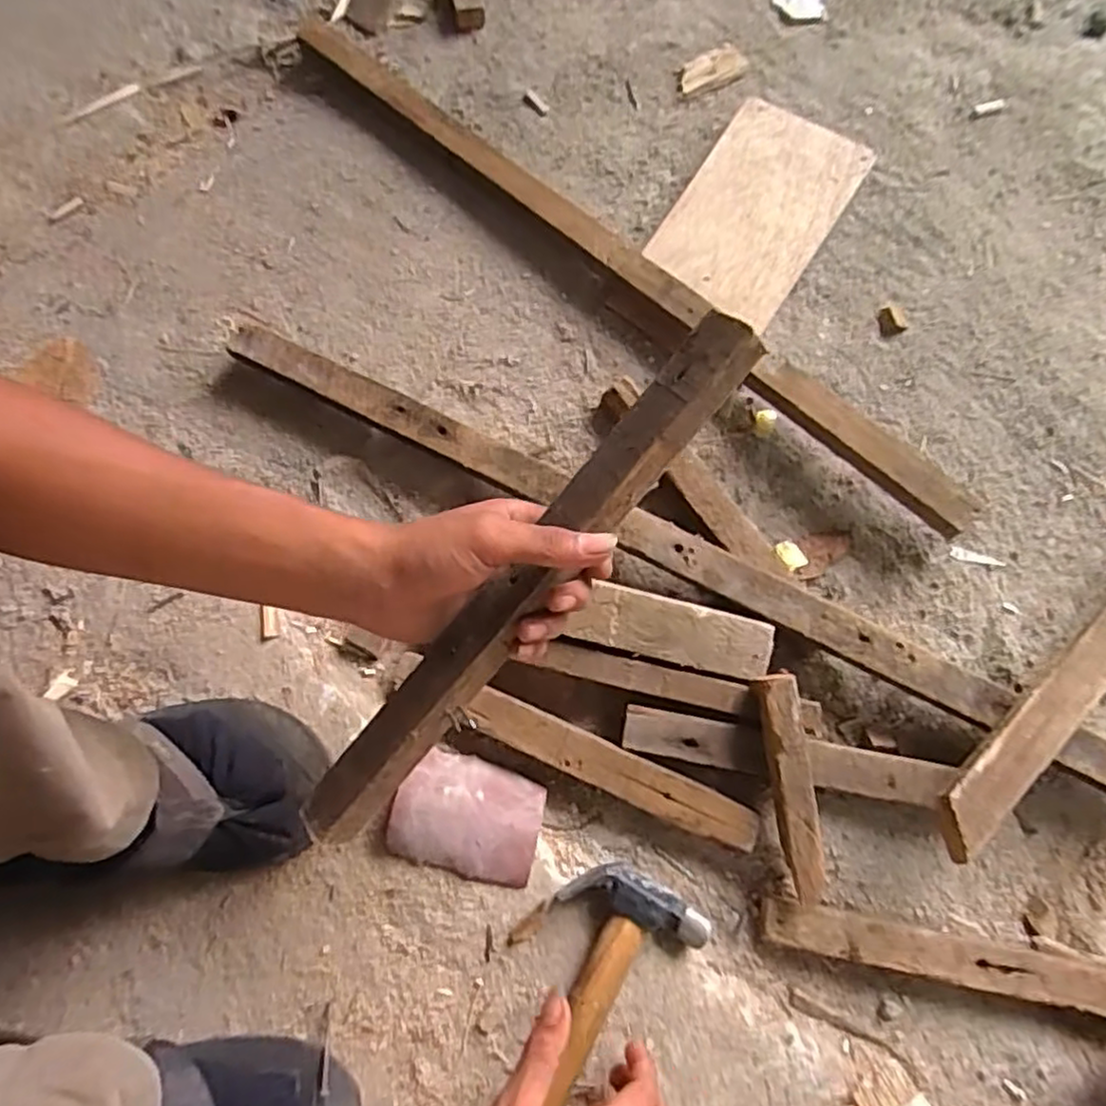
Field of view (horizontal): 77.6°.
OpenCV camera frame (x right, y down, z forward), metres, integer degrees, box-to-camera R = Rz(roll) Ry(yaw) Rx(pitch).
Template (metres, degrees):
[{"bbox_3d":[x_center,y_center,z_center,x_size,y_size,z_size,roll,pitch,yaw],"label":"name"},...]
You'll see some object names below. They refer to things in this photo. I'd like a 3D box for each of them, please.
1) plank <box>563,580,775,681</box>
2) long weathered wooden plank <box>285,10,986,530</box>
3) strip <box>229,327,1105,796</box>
[{"bbox_3d":[0.085,0.057,0.498,0.139,0.023,0.042,13,72,5],"label":"plank"},{"bbox_3d":[0.038,-0.263,0.606,0.745,0.032,0.036,42,77,13],"label":"long weathered wooden plank"},{"bbox_3d":[0.077,-0.006,0.514,0.731,0.032,0.043,28,74,9],"label":"strip"}]

